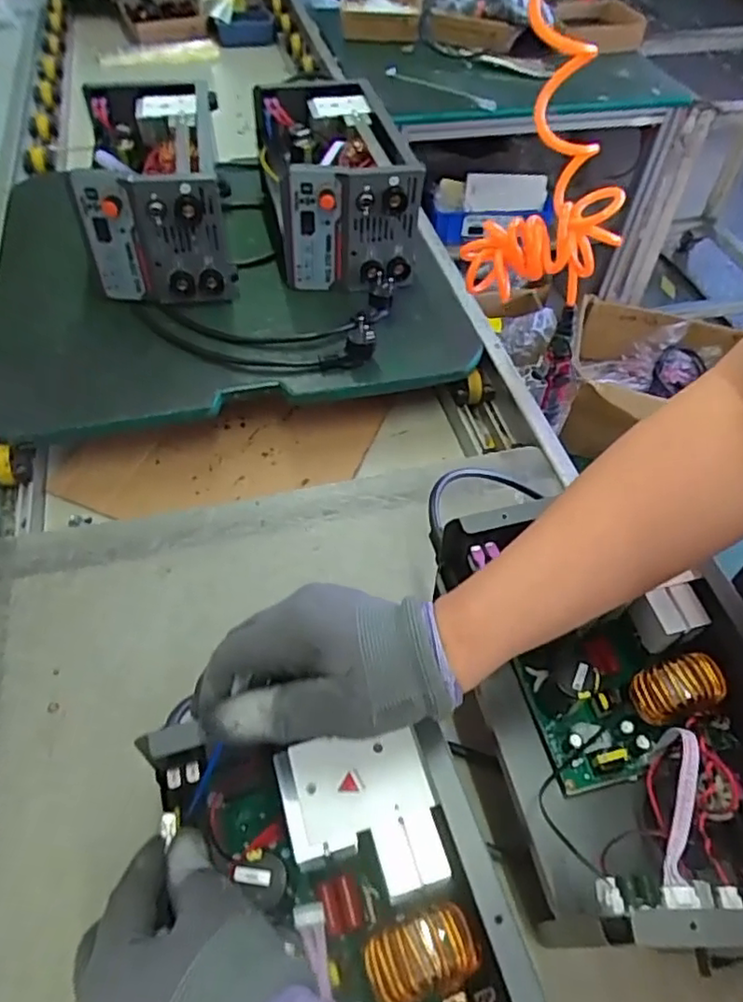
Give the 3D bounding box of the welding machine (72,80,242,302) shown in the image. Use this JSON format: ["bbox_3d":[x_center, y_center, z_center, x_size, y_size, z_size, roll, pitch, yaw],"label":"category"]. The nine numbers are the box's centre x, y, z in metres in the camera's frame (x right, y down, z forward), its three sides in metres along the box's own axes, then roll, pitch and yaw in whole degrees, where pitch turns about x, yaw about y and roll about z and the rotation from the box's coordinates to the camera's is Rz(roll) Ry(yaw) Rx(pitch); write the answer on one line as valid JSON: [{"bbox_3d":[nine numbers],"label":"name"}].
[{"bbox_3d":[-0.277,-0.405,0.839,0.160,0.164,0.296,-7,53,-8],"label":"welding machine"}]

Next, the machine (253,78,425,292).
[{"bbox_3d":[-0.051,-0.424,0.870,0.169,0.155,0.314,-10,53,-10],"label":"machine"}]

